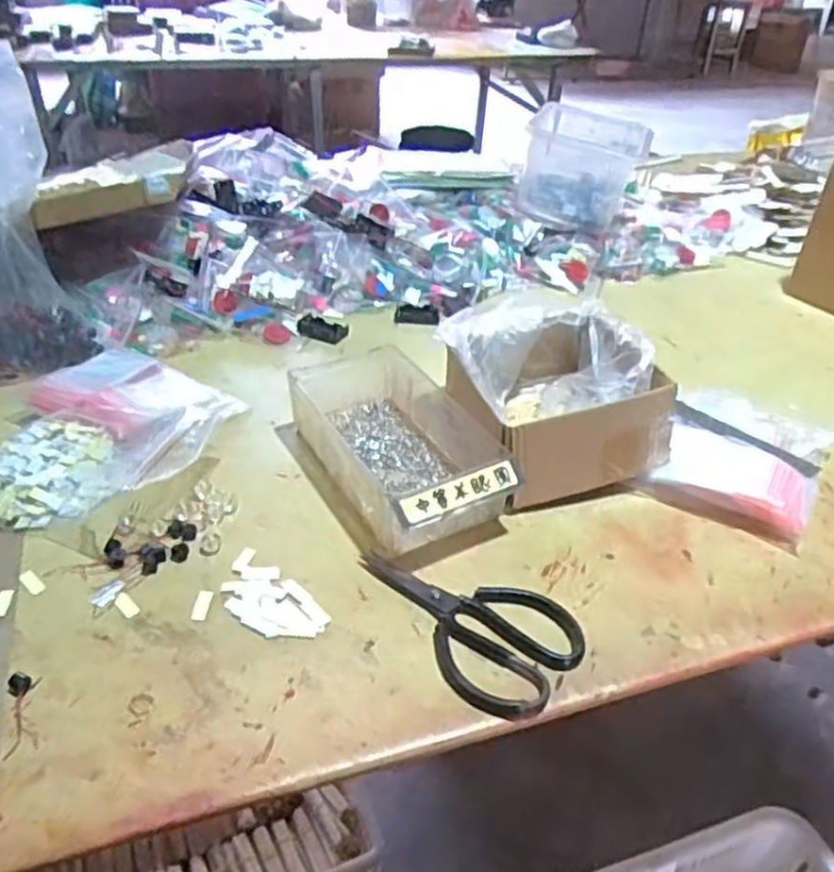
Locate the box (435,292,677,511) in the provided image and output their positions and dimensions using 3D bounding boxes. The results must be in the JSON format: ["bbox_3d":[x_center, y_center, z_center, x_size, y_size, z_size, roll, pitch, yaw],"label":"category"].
[{"bbox_3d":[0.132,-0.039,0.729,0.184,0.110,0.207,-9,36,-15],"label":"box"}]

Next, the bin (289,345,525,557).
[{"bbox_3d":[-0.018,0.004,0.699,0.144,0.065,0.264,-17,39,-25],"label":"bin"}]

